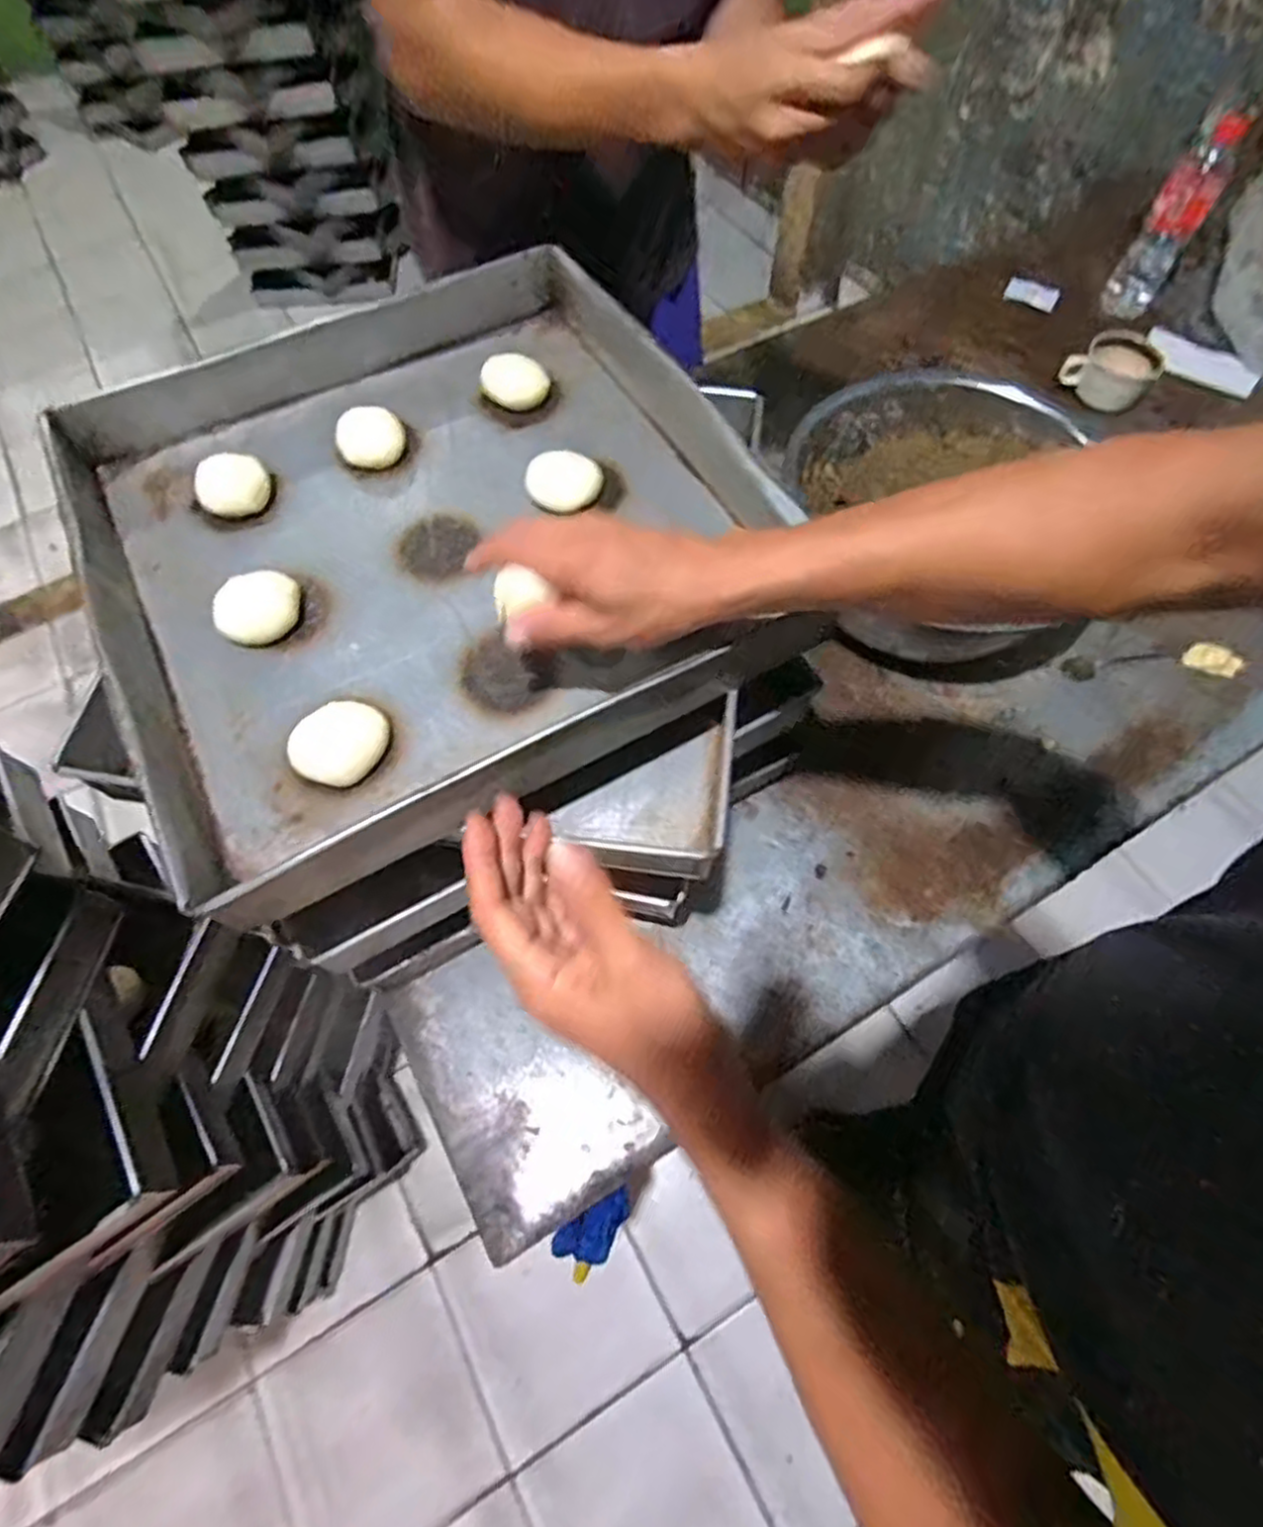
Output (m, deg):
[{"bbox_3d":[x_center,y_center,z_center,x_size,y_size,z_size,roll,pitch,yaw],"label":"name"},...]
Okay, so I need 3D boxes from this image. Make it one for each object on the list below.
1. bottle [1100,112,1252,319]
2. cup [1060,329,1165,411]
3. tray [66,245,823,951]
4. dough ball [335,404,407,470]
[{"bbox_3d":[0.734,-0.734,0.972,0.076,0.225,0.071,28,67,15],"label":"bottle"},{"bbox_3d":[0.654,-0.539,0.973,0.106,0.070,0.102,-1,63,1],"label":"cup"},{"bbox_3d":[-0.161,-0.198,0.560,0.464,0.059,0.520,-25,65,-11],"label":"tray"},{"bbox_3d":[-0.221,-0.277,0.606,0.054,0.028,0.044,-20,64,-9],"label":"dough ball"}]

